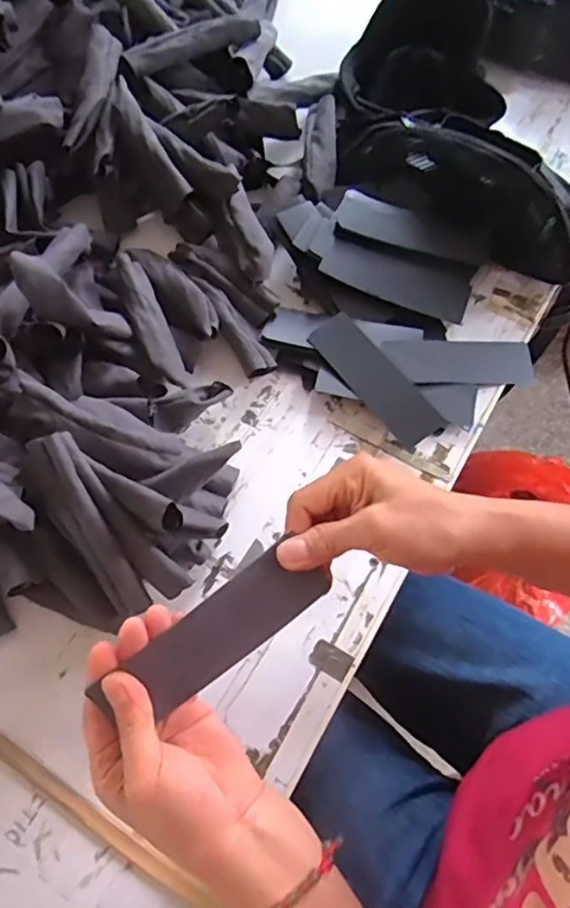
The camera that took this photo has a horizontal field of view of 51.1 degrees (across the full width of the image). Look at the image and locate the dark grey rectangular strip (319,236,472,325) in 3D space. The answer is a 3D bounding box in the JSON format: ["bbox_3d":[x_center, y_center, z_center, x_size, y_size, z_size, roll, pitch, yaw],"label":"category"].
[{"bbox_3d":[0.112,-0.175,0.596,0.147,0.006,0.046,21,86,0],"label":"dark grey rectangular strip"}]

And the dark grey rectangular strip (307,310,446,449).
[{"bbox_3d":[0.085,-0.071,0.558,0.045,0.008,0.142,-40,79,-3],"label":"dark grey rectangular strip"}]

